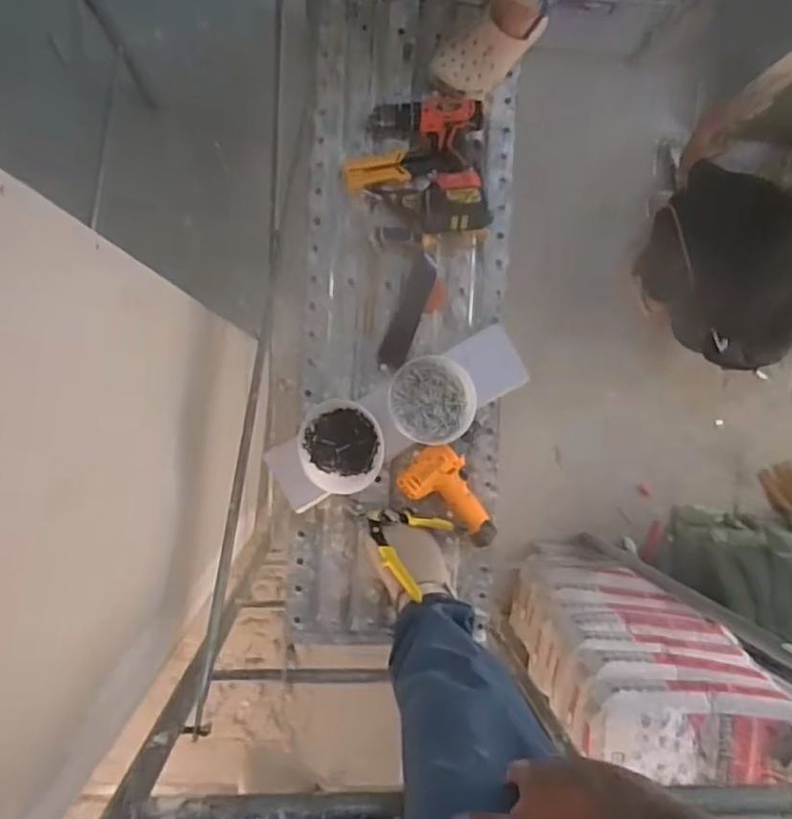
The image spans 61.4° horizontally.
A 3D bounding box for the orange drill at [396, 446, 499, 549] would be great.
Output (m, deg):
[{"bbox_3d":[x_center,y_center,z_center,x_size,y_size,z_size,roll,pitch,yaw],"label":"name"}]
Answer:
[{"bbox_3d":[0.108,0.151,1.195,0.200,0.055,0.115,39,88,-3],"label":"orange drill"}]

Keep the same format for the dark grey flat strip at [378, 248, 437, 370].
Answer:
[{"bbox_3d":[0.026,-0.174,1.201,0.050,0.011,0.215,21,89,-4],"label":"dark grey flat strip"}]

